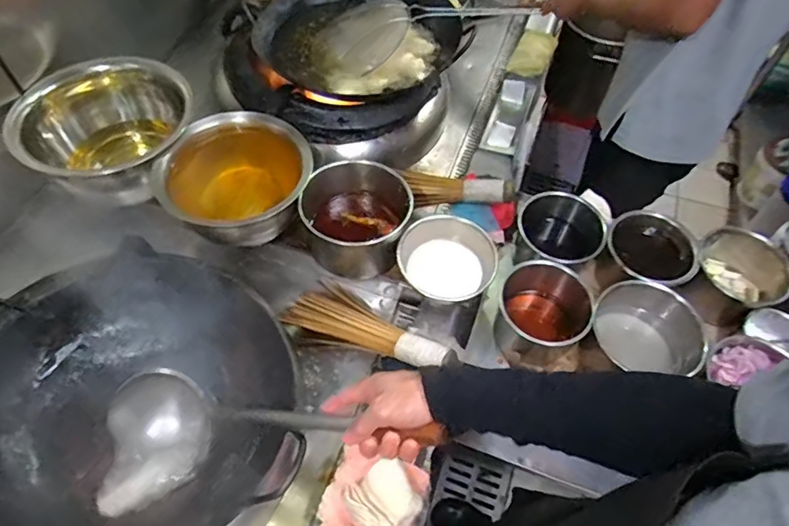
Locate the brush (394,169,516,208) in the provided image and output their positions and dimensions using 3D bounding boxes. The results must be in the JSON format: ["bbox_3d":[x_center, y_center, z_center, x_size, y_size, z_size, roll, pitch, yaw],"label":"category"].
[{"bbox_3d":[0.118,-0.147,1.021,0.220,0.061,0.058,9,57,4],"label":"brush"}]

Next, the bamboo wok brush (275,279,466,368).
[{"bbox_3d":[-0.033,0.113,0.874,0.293,0.061,0.109,18,57,28],"label":"bamboo wok brush"}]

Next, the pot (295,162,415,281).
[{"bbox_3d":[-0.071,-0.075,0.951,0.182,0.150,0.156,7,57,3],"label":"pot"}]

